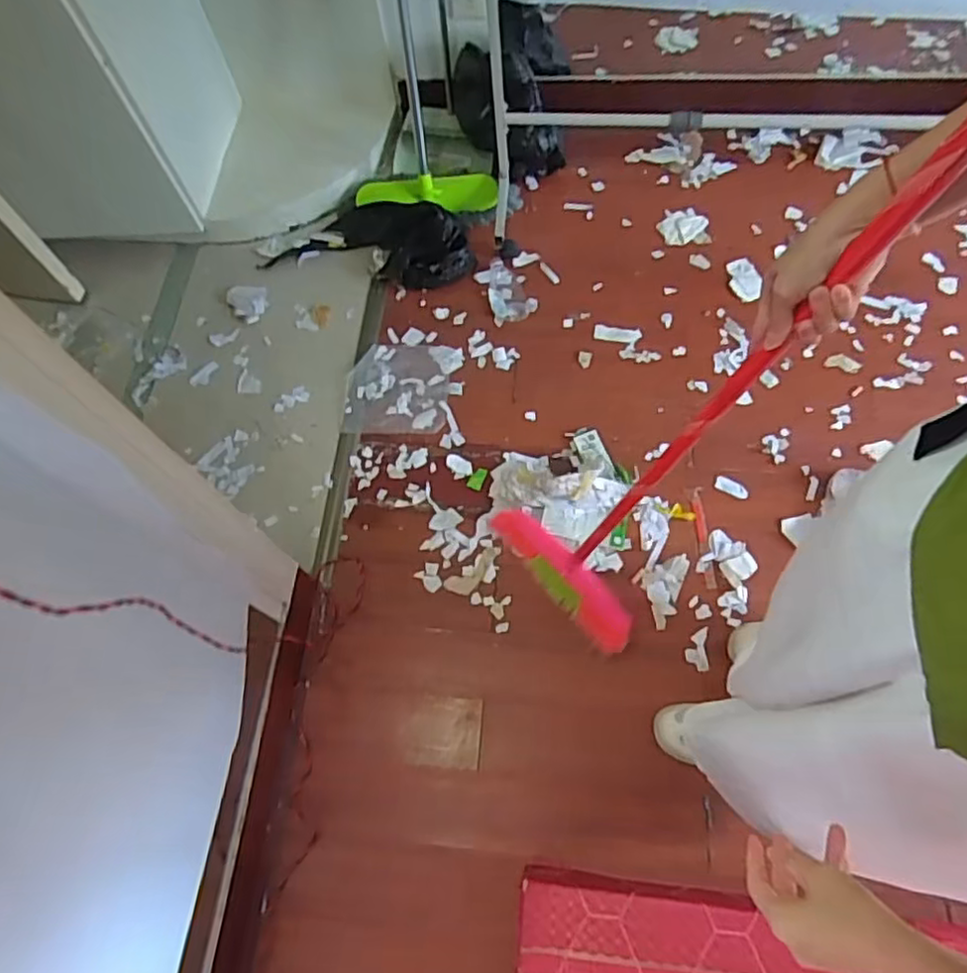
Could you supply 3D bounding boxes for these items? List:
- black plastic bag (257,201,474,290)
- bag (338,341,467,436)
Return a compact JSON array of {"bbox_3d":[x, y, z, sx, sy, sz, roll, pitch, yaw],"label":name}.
[{"bbox_3d":[-0.284,-0.623,1.678,0.526,0.110,0.206,10,69,6],"label":"black plastic bag"},{"bbox_3d":[-0.194,-0.234,1.564,0.262,0.013,0.231,0,68,3],"label":"bag"}]

